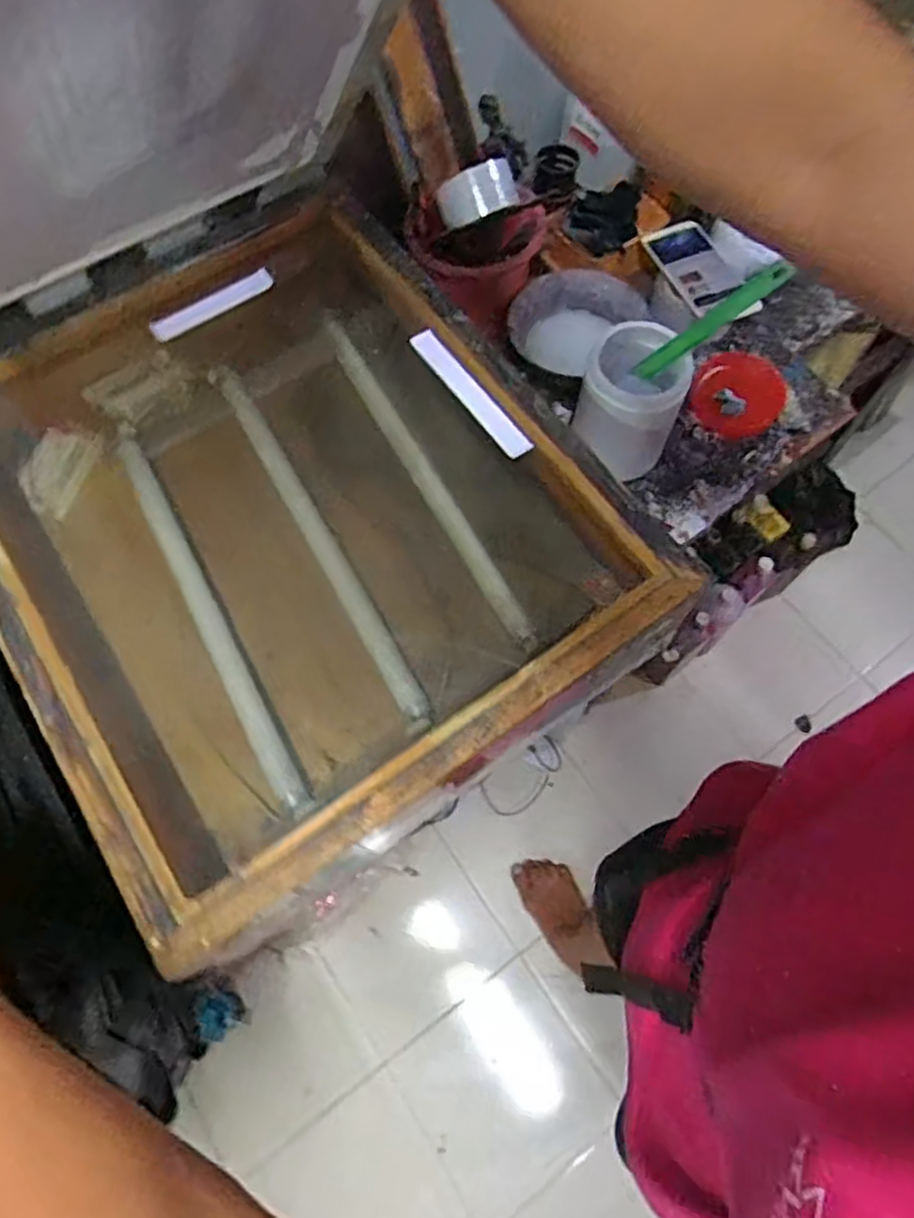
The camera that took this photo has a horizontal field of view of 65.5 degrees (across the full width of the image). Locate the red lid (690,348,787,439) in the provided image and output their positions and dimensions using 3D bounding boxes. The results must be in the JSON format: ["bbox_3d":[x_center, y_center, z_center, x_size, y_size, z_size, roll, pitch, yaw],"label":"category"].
[{"bbox_3d":[0.320,-0.246,0.806,0.097,0.021,0.106,-1,67,1],"label":"red lid"}]

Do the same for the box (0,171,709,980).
[{"bbox_3d":[-0.170,-0.082,0.696,0.503,0.155,0.603,-34,70,-12],"label":"box"}]

